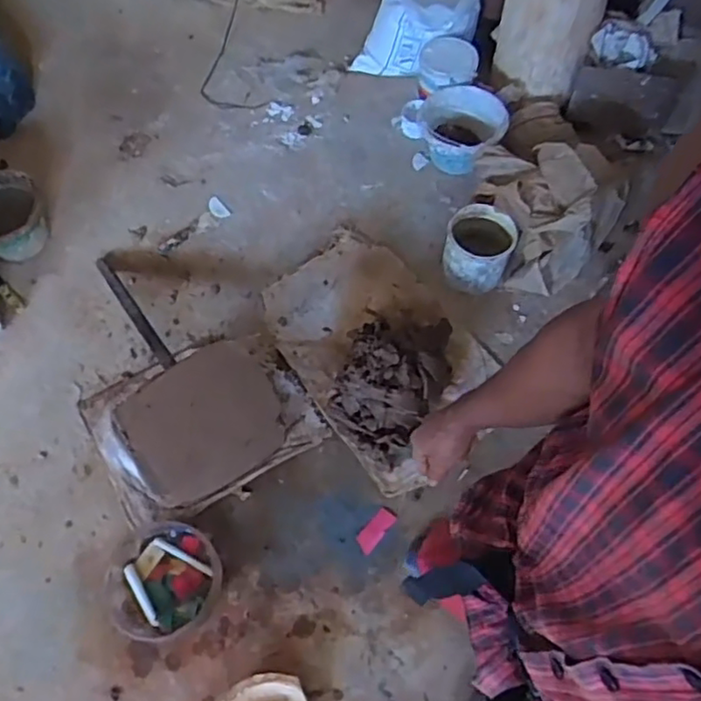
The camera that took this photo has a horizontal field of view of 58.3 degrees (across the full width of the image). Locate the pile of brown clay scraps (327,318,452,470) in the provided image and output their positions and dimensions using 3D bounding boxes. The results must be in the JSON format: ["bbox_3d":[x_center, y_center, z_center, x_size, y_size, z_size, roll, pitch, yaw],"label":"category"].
[{"bbox_3d":[0.104,0.046,1.508,0.247,0.206,0.367,32,66,13],"label":"pile of brown clay scraps"}]

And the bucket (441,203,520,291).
[{"bbox_3d":[0.348,-0.274,1.730,0.181,0.175,0.157,21,66,10],"label":"bucket"}]

